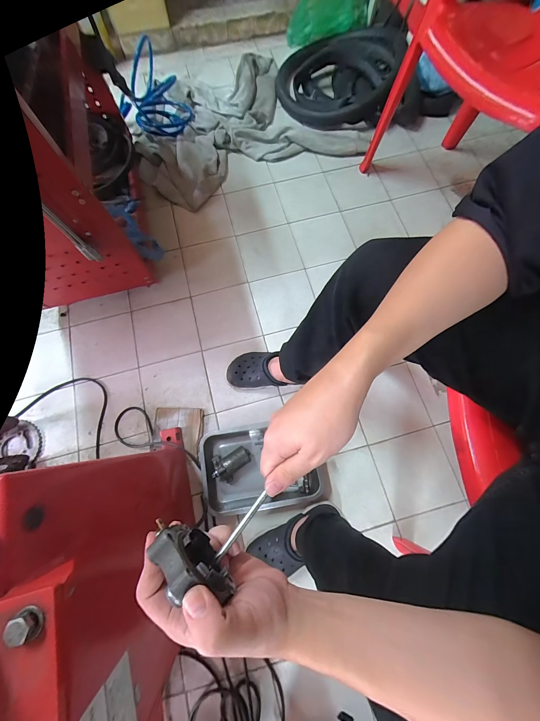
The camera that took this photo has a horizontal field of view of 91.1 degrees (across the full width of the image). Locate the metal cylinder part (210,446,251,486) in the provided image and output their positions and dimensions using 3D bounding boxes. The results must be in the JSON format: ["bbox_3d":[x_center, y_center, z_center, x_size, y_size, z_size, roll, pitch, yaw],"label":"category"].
[{"bbox_3d":[-0.108,0.276,0.716,0.110,0.059,0.077,-41,78,-9],"label":"metal cylinder part"}]

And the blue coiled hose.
[{"bbox_3d":[-0.459,-1.028,0.986,0.306,0.198,0.211,44,80,12],"label":"blue coiled hose"}]

